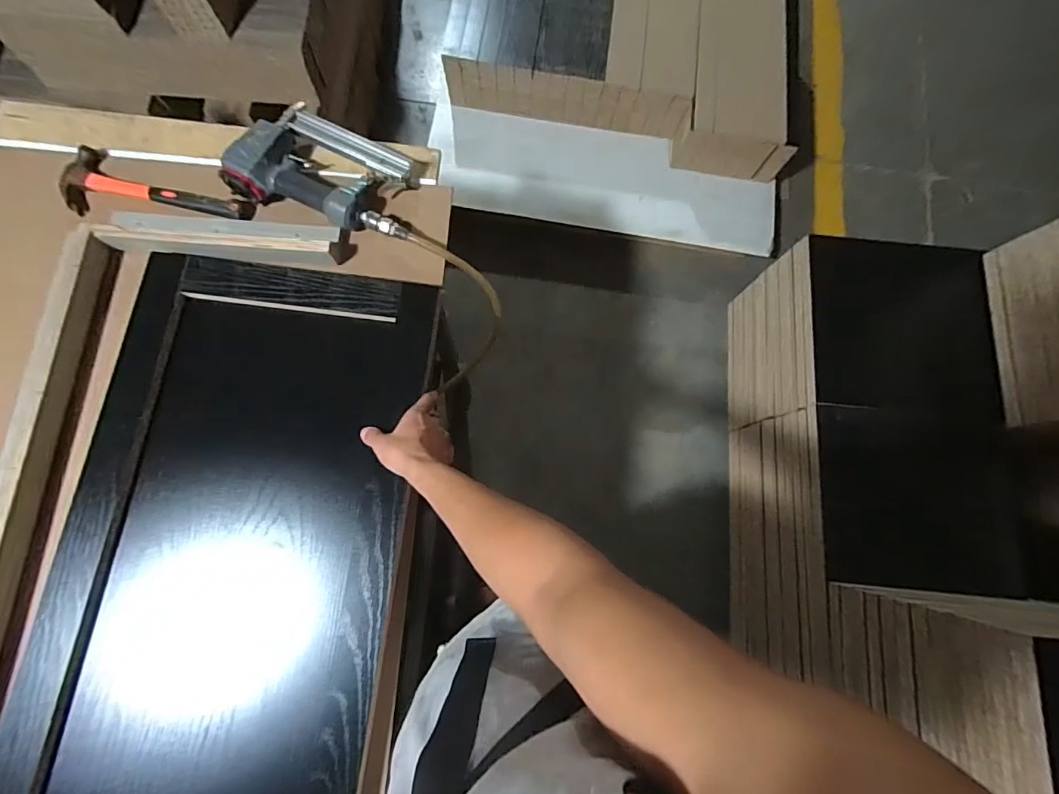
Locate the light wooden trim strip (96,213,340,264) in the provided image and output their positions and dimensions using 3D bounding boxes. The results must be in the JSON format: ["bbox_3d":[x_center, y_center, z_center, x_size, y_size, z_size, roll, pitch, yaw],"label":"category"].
[{"bbox_3d":[-0.434,-0.227,0.680,0.313,0.027,0.062,5,77,-2],"label":"light wooden trim strip"}]

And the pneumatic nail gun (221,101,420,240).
[{"bbox_3d":[-0.292,-0.338,0.715,0.259,0.067,0.163,17,77,1],"label":"pneumatic nail gun"}]

